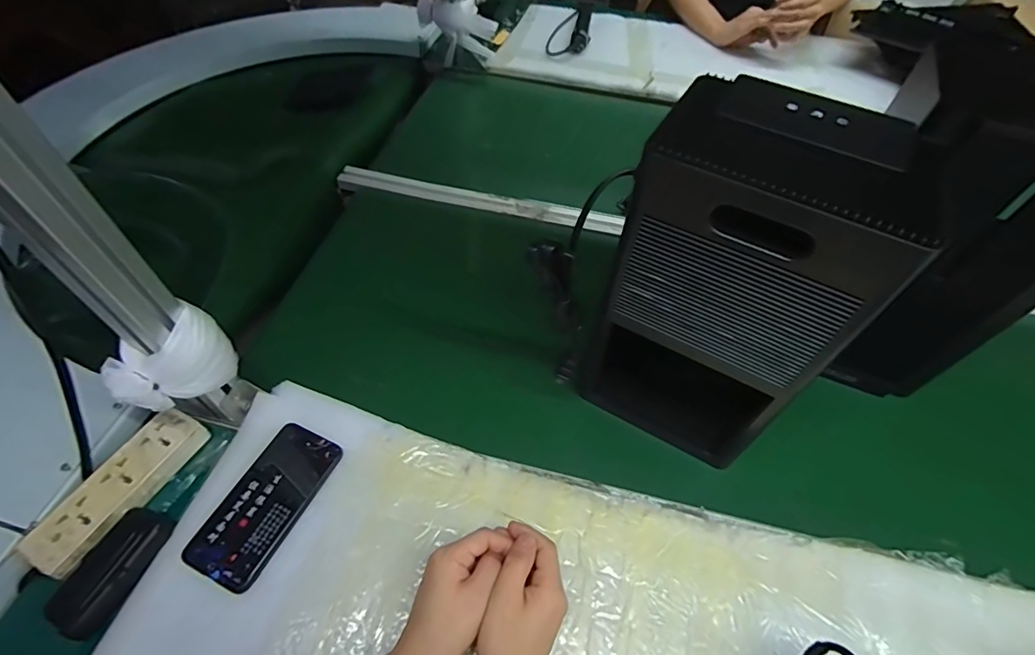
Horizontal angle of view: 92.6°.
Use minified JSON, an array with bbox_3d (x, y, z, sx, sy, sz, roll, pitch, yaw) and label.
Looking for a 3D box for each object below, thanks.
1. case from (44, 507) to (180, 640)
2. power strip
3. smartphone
[{"bbox_3d":[-0.376,0.221,0.456,0.056,0.023,0.105,19,55,11],"label":"case"},{"bbox_3d":[-0.401,0.160,0.498,0.052,0.025,0.170,25,56,15],"label":"power strip"},{"bbox_3d":[-0.253,0.175,0.499,0.076,0.008,0.153,22,55,13],"label":"smartphone"}]

